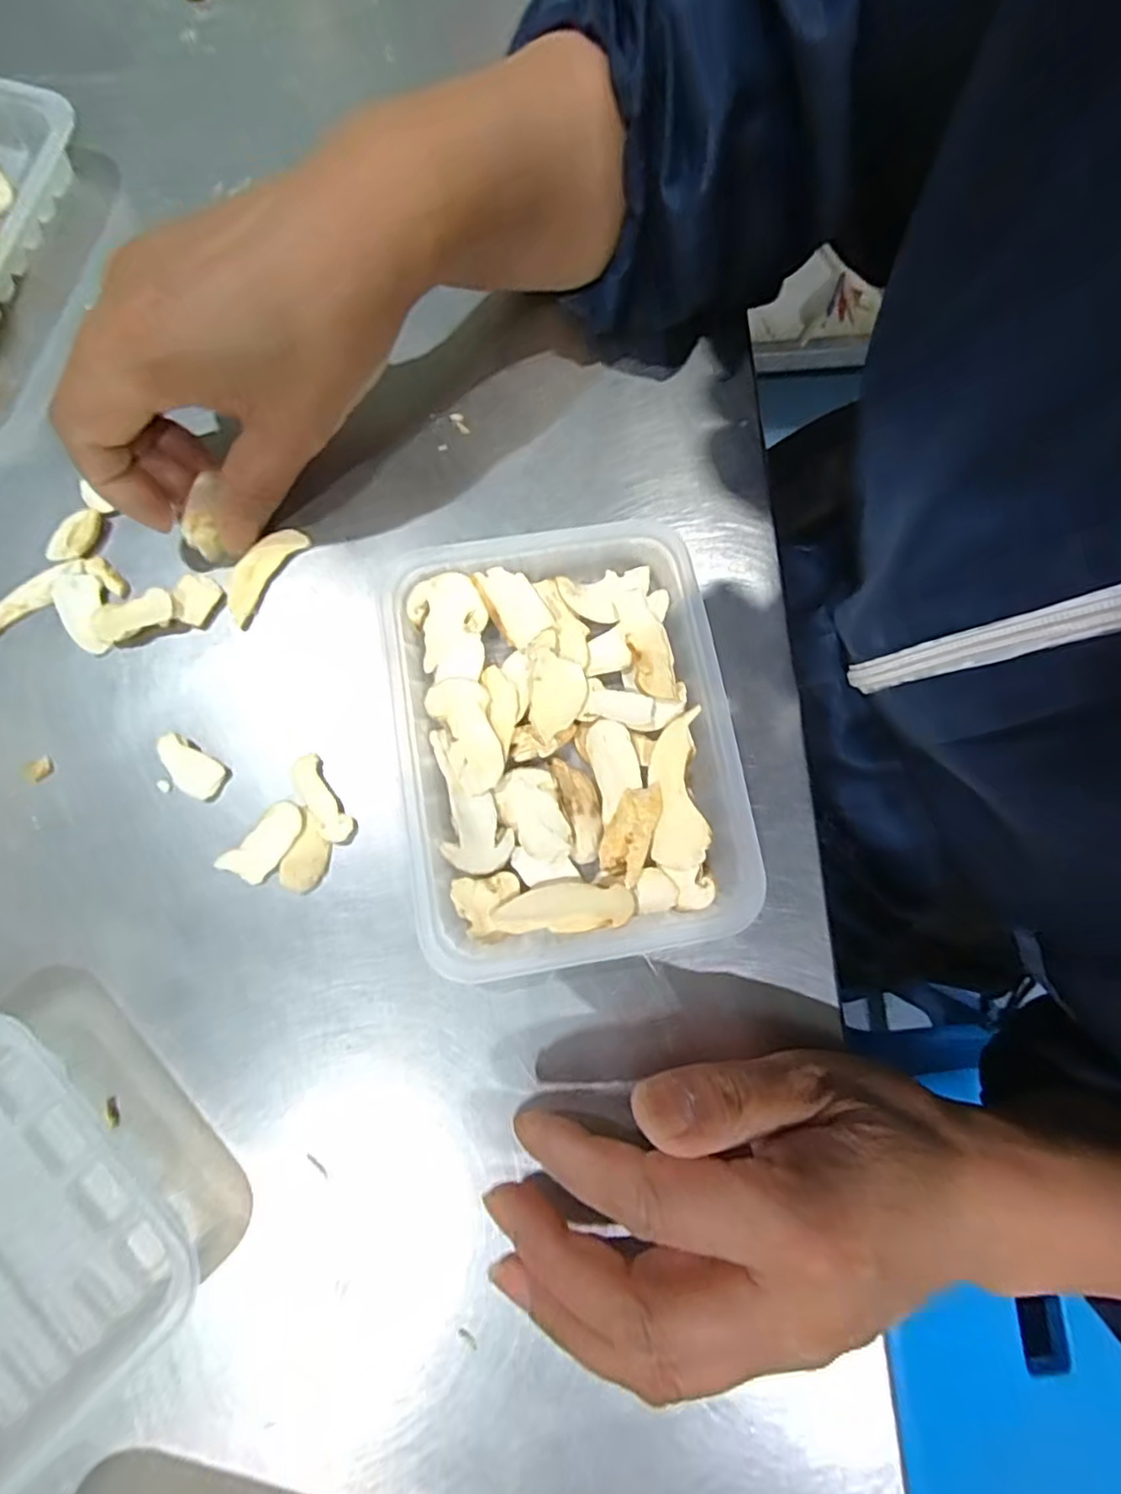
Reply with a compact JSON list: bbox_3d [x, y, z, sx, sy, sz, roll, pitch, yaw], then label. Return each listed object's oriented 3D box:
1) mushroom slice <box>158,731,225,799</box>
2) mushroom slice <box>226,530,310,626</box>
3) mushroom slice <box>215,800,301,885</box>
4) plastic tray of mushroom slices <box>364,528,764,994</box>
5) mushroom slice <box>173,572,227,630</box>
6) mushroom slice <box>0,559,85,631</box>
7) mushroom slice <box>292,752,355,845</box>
[{"bbox_3d":[-0.150,0.008,0.253,0.030,0.005,0.016,30,80,4],"label":"mushroom slice"},{"bbox_3d":[-0.128,-0.076,0.268,0.017,0.005,0.046,33,80,5],"label":"mushroom slice"},{"bbox_3d":[-0.115,0.038,0.247,0.035,0.005,0.018,-44,83,-8],"label":"mushroom slice"},{"bbox_3d":[0.001,-0.003,0.248,0.130,0.024,0.164,-10,80,-3],"label":"plastic tray of mushroom slices"},{"bbox_3d":[-0.154,-0.062,0.265,0.019,0.004,0.021,22,80,3],"label":"mushroom slice"},{"bbox_3d":[-0.222,-0.063,0.264,0.049,0.008,0.013,-31,82,-7],"label":"mushroom slice"},{"bbox_3d":[-0.096,0.020,0.250,0.013,0.006,0.039,-32,82,-7],"label":"mushroom slice"}]

